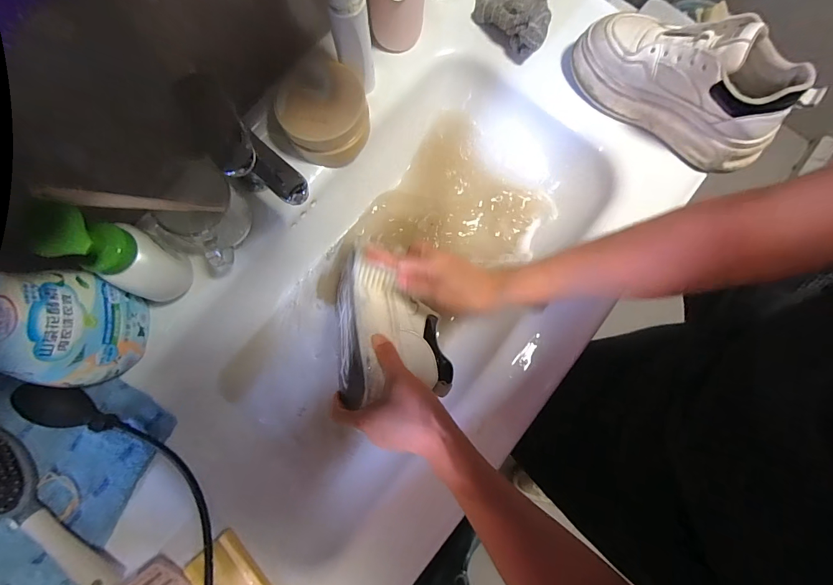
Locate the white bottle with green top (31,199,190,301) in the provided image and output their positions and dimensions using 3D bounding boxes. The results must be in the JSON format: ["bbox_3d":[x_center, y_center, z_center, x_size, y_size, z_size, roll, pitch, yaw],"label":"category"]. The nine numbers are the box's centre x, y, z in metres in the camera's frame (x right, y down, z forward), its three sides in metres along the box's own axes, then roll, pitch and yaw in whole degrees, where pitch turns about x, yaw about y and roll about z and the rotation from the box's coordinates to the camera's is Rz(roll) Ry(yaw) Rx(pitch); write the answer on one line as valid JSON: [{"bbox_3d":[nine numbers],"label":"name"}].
[{"bbox_3d":[-0.287,-0.038,0.358,0.070,0.149,0.064,20,80,2],"label":"white bottle with green top"}]

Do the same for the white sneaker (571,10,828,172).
[{"bbox_3d":[0.317,-0.256,0.445,0.243,0.122,0.079,37,81,5],"label":"white sneaker"}]

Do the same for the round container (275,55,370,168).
[{"bbox_3d":[-0.113,-0.223,0.471,0.104,0.067,0.120,-11,80,-3],"label":"round container"}]

